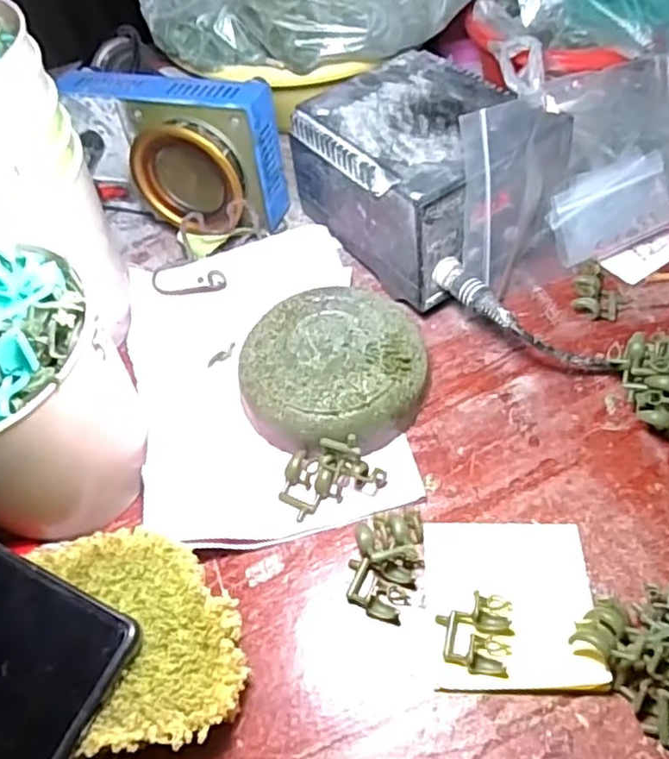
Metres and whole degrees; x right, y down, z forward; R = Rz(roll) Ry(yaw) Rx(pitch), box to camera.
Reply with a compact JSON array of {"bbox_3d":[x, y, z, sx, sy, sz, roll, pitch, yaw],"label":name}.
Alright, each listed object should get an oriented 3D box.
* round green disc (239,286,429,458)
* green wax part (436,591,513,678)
[{"bbox_3d":[0.001,-0.005,0.384,0.099,0.032,0.096,-3,55,5],"label":"round green disc"},{"bbox_3d":[0.064,0.114,0.307,0.031,0.008,0.035,7,56,12],"label":"green wax part"}]

